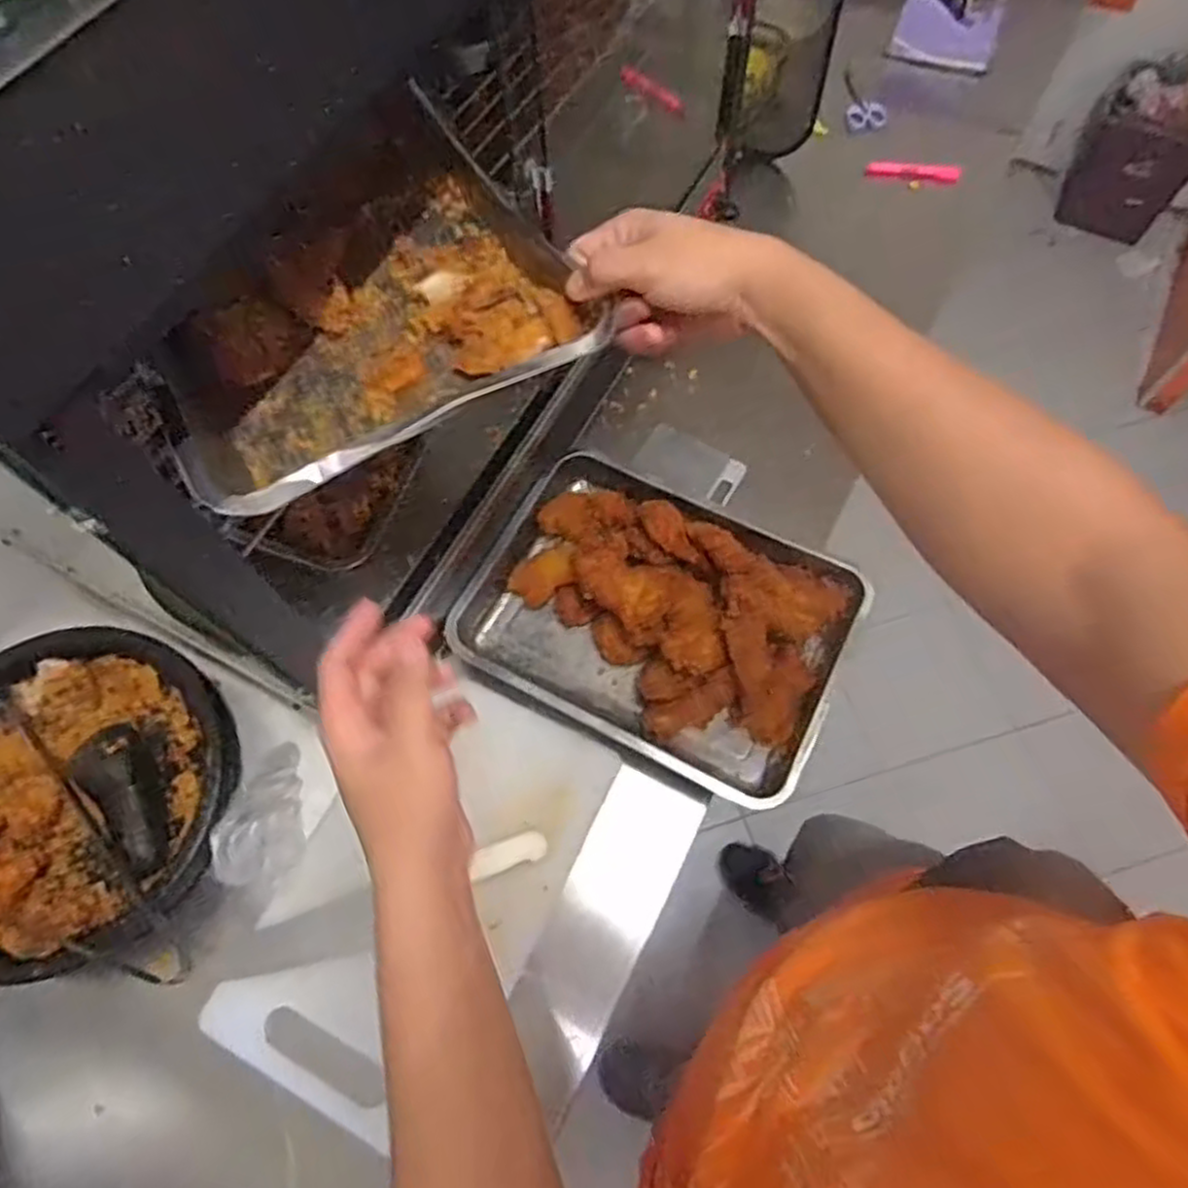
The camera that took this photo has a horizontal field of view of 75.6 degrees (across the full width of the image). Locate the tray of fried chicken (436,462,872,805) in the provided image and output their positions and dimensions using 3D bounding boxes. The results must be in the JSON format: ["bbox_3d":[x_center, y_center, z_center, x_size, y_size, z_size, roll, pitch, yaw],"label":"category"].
[{"bbox_3d":[0.068,0.015,0.825,0.395,0.093,0.296,25,70,11],"label":"tray of fried chicken"}]

